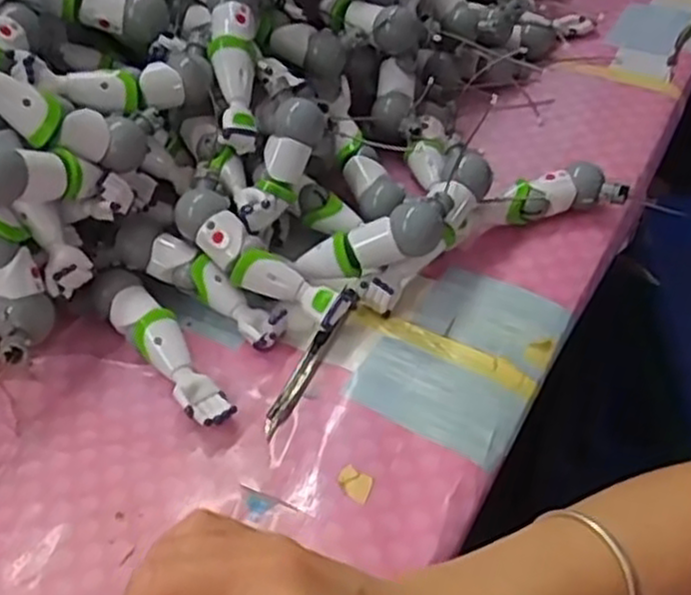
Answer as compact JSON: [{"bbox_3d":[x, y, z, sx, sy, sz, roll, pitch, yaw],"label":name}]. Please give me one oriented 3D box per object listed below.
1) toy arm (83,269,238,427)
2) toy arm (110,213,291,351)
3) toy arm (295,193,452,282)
[{"bbox_3d":[-0.120,0.033,0.502,0.036,0.032,0.142,-35,53,-26],"label":"toy arm"},{"bbox_3d":[-0.099,-0.011,0.523,0.137,0.028,0.034,33,56,15],"label":"toy arm"},{"bbox_3d":[0.021,-0.036,0.522,0.107,0.034,0.032,-20,45,12],"label":"toy arm"}]

